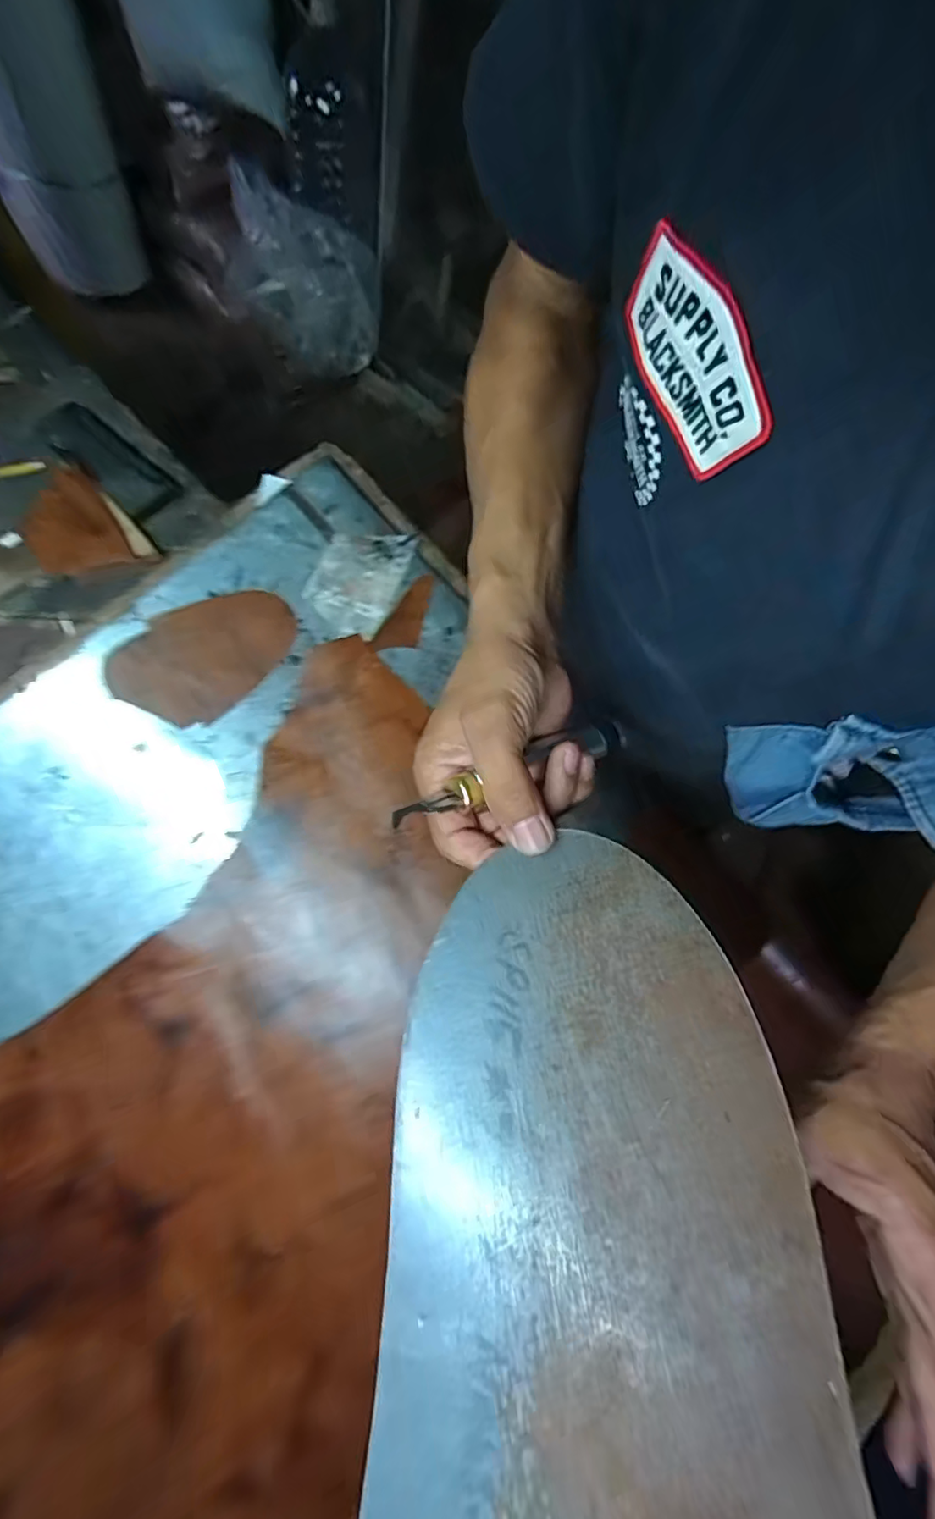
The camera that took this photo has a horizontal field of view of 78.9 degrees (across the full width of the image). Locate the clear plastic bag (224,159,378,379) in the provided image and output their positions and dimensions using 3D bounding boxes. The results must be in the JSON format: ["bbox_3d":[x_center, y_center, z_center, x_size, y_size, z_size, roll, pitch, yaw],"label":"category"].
[{"bbox_3d":[-0.405,-1.134,1.352,0.369,0.286,0.180,10,76,1],"label":"clear plastic bag"}]

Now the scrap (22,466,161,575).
[{"bbox_3d":[-0.362,-0.212,0.527,0.085,0.013,0.129,-43,82,-14],"label":"scrap"}]

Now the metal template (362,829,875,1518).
[{"bbox_3d":[0.045,0.171,0.200,0.148,0.006,0.280,-1,67,7],"label":"metal template"}]

